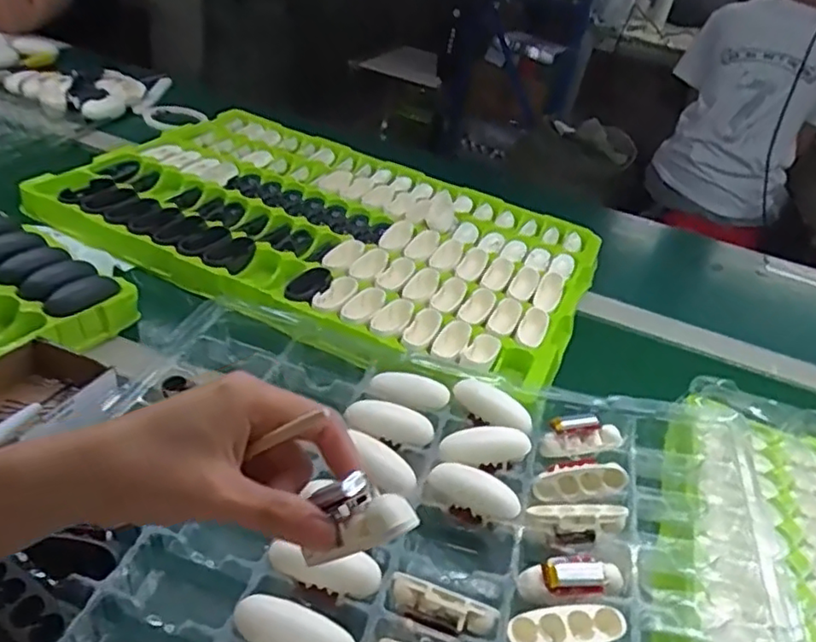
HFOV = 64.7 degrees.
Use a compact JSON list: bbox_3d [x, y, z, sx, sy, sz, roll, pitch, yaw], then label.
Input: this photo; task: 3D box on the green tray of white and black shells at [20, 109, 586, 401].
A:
[{"bbox_3d":[-0.077,-0.131,0.758,0.581,0.037,0.420,22,35,13],"label":"green tray of white and black shells"}]

